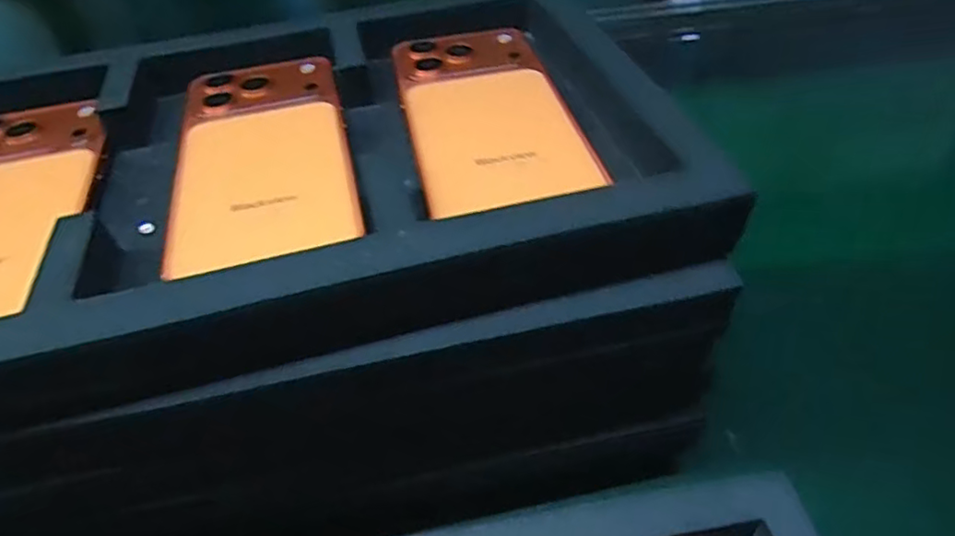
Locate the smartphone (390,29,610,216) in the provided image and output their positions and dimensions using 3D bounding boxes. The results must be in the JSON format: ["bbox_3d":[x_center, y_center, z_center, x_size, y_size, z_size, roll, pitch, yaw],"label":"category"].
[{"bbox_3d":[0.004,-0.078,0.289,0.074,0.015,0.148,-10,44,-5],"label":"smartphone"}]

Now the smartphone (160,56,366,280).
[{"bbox_3d":[-0.098,-0.055,0.277,0.075,0.015,0.152,-13,44,-8],"label":"smartphone"}]

